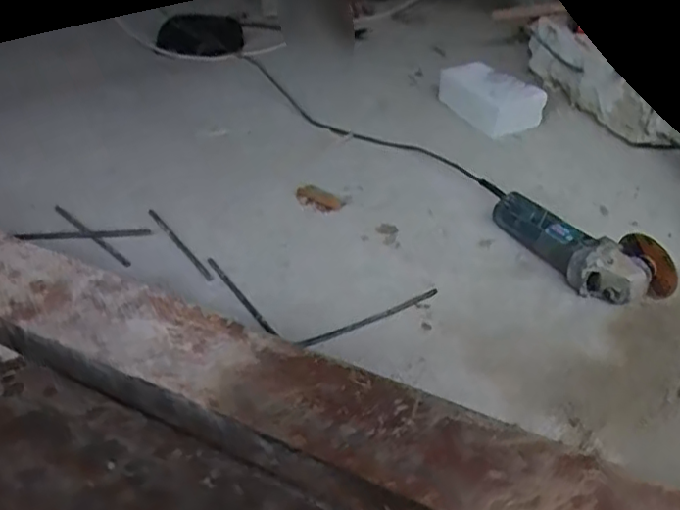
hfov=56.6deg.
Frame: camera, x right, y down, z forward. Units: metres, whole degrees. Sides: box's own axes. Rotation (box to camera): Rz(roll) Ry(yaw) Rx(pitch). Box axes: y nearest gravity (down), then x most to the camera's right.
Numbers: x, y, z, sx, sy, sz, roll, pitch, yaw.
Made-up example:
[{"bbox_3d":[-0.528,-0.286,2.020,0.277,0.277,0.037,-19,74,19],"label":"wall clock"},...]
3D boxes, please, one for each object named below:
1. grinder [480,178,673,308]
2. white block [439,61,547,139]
[{"bbox_3d":[0.317,-0.035,0.930,0.088,0.076,0.333,-23,44,-25],"label":"grinder"},{"bbox_3d":[0.314,-0.327,1.311,0.156,0.085,0.189,-11,40,-13],"label":"white block"}]

